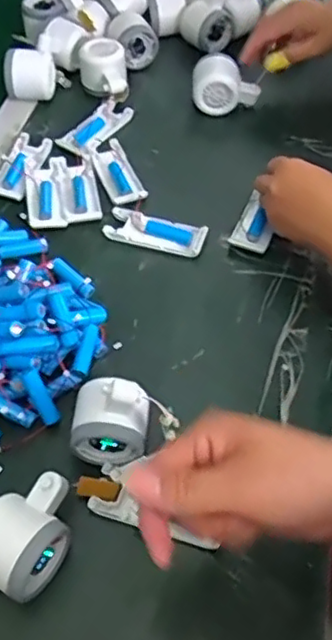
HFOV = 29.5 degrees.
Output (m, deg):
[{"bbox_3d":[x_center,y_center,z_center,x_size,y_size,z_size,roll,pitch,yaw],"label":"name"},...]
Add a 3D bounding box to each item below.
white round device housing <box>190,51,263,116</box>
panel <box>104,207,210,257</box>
[{"bbox_3d":[0.074,-0.284,0.771,0.080,0.063,0.045,9,54,7],"label":"white round device housing"},{"bbox_3d":[-0.011,-0.092,0.658,0.104,0.012,0.038,14,55,11],"label":"panel"}]

